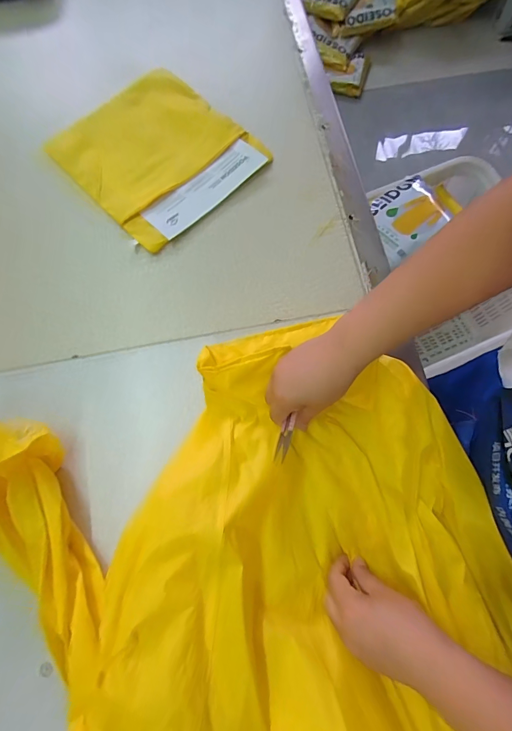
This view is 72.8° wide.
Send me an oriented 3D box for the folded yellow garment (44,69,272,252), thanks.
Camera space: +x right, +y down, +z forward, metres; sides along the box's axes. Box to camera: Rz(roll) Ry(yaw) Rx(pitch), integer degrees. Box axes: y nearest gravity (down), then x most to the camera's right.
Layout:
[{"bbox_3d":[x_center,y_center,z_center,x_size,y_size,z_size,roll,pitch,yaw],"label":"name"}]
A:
[{"bbox_3d":[-0.162,-0.346,0.563,0.284,0.018,0.251,43,80,12],"label":"folded yellow garment"}]

